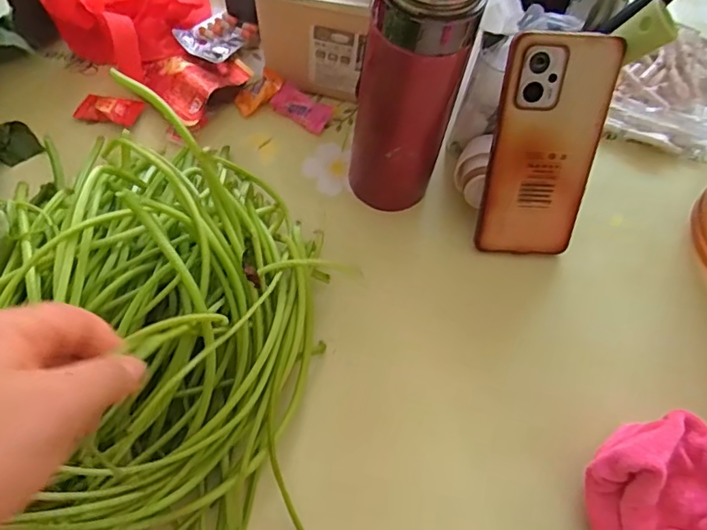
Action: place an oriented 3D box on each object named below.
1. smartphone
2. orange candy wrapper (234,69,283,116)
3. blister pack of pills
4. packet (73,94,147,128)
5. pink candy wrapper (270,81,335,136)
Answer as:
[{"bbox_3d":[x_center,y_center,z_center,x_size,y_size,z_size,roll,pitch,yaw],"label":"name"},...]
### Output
[{"bbox_3d":[0.139,-0.081,0.384,0.076,0.162,0.008,2,31,-1],"label":"smartphone"},{"bbox_3d":[-0.084,-0.154,0.469,0.047,0.008,0.024,-43,70,-2],"label":"orange candy wrapper"},{"bbox_3d":[-0.127,-0.216,0.494,0.048,0.007,0.076,27,51,5],"label":"blister pack of pills"},{"bbox_3d":[-0.211,-0.134,0.454,0.054,0.005,0.025,10,80,-1],"label":"packet"},{"bbox_3d":[-0.047,-0.141,0.472,0.052,0.013,0.029,28,66,11],"label":"pink candy wrapper"}]

